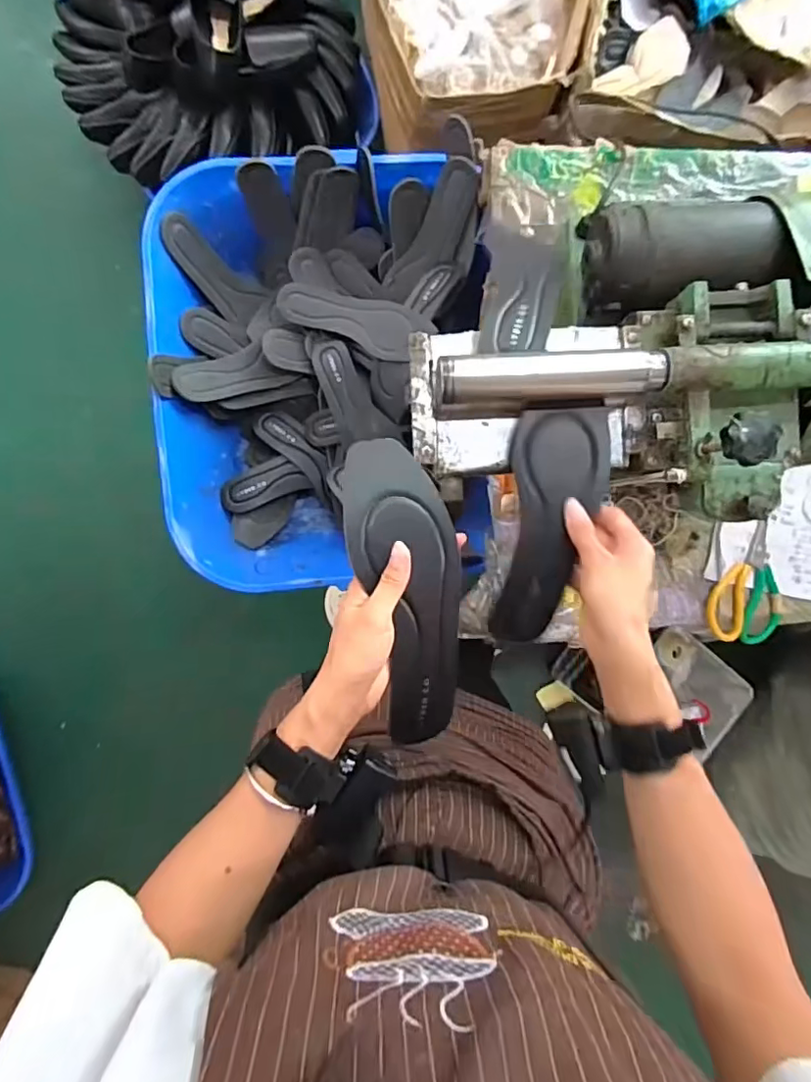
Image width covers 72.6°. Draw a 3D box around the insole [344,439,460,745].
[{"bbox_3d":[0.006,0.044,0.414,0.075,0.021,0.234,-11,102,-5],"label":"insole"}]

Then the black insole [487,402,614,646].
[{"bbox_3d":[0.120,-0.012,0.474,0.077,0.031,0.202,10,97,-6],"label":"black insole"}]

